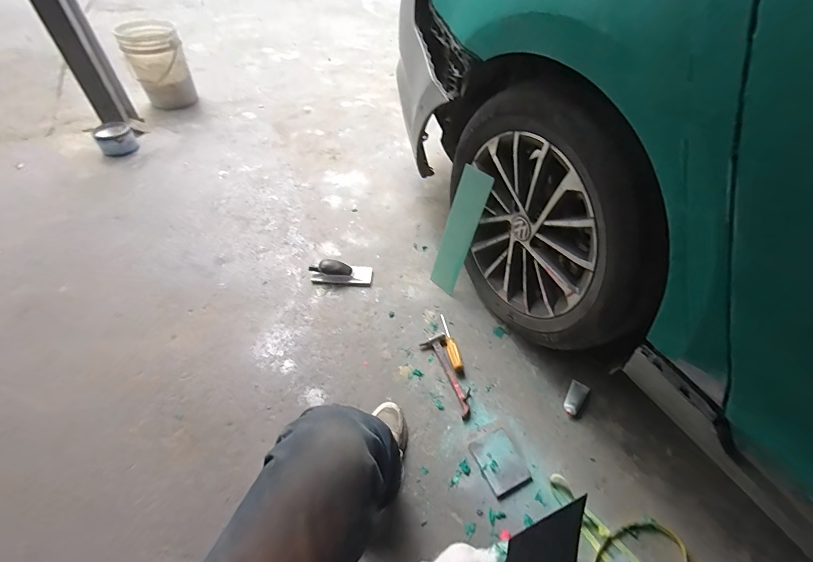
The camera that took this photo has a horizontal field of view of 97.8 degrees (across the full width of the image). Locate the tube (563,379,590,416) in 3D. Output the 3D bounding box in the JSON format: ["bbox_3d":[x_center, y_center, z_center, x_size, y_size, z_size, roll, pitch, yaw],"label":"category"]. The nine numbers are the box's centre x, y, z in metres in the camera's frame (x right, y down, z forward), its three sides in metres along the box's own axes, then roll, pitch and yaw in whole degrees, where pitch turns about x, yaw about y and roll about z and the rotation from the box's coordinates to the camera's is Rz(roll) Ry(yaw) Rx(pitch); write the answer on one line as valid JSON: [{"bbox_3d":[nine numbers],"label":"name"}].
[{"bbox_3d":[0.436,0.303,0.917,0.041,0.021,0.105,30,54,23],"label":"tube"}]

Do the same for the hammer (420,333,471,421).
[{"bbox_3d":[0.106,0.246,0.933,0.068,0.020,0.239,-12,50,-13],"label":"hammer"}]

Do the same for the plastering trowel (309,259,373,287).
[{"bbox_3d":[-0.216,-0.029,1.174,0.206,0.055,0.074,4,48,2],"label":"plastering trowel"}]

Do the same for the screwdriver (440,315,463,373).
[{"bbox_3d":[0.120,0.168,1.020,0.035,0.030,0.190,-10,49,-11],"label":"screwdriver"}]

